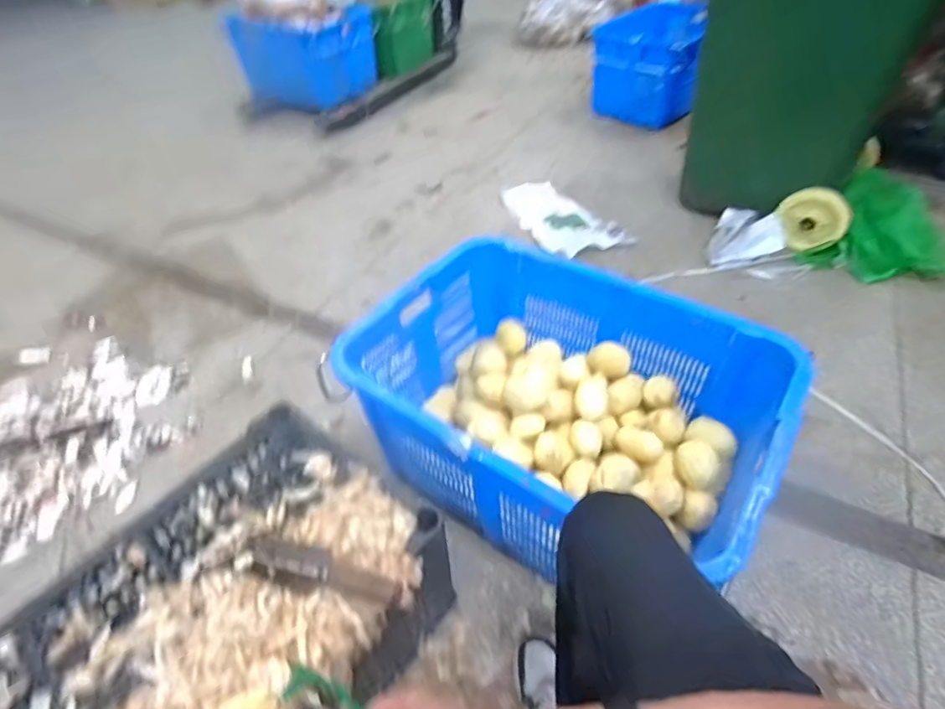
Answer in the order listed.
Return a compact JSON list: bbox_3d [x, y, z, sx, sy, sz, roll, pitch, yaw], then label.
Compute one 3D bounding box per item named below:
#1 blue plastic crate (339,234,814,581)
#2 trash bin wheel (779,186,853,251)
[{"bbox_3d":[0.142,0.081,0.909,0.686,0.326,0.457,28,54,27],"label":"blue plastic crate"},{"bbox_3d":[1.003,-0.399,1.477,0.167,0.178,0.054,-14,2,41],"label":"trash bin wheel"}]

